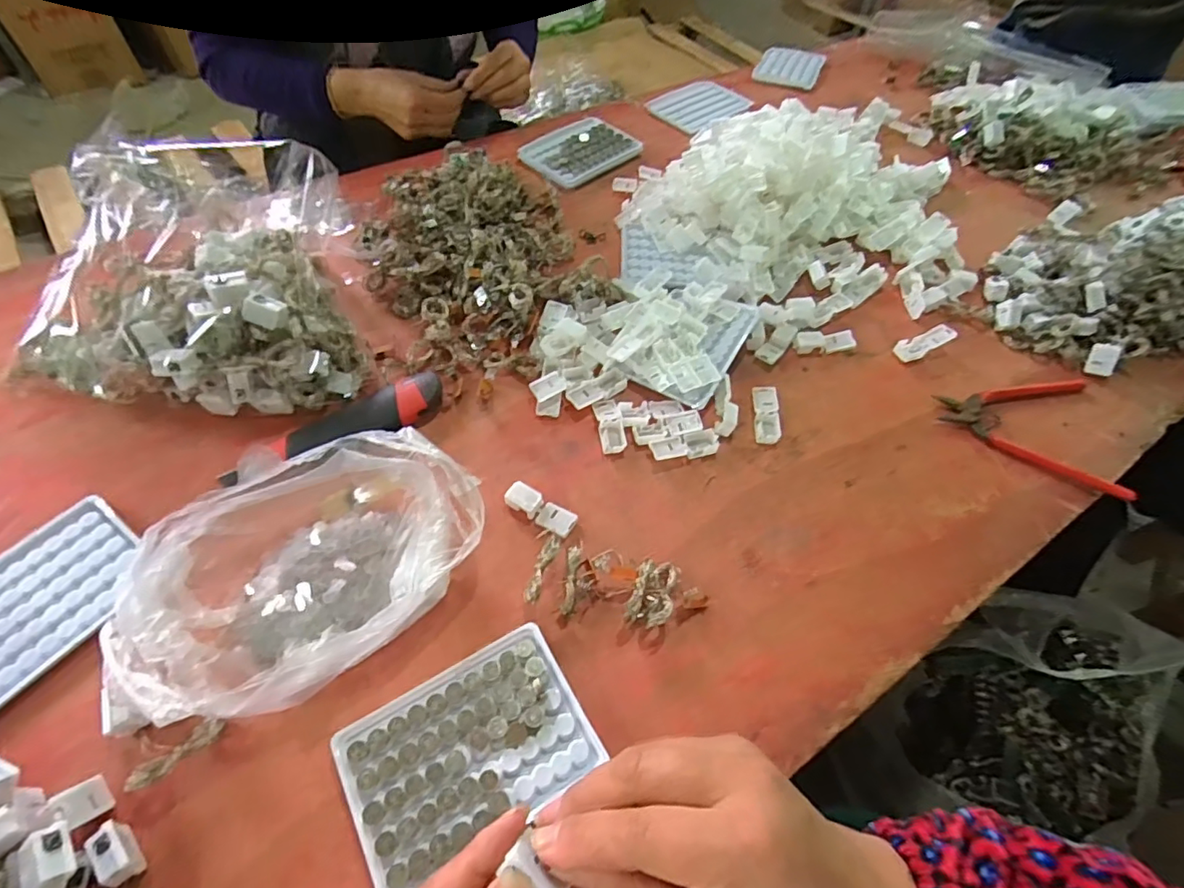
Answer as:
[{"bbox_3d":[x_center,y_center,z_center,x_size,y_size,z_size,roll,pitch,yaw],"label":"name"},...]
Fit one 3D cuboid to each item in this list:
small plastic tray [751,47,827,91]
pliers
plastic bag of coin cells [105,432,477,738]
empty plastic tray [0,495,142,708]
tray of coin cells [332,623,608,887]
[{"bbox_3d":[0.301,-0.574,0.857,0.092,0.010,0.110,23,57,12],"label":"small plastic tray"},{"bbox_3d":[0.369,-0.021,0.484,0.133,0.017,0.133,13,56,5],"label":"pliers"},{"bbox_3d":[-0.179,0.079,0.358,0.219,0.060,0.136,-31,63,-22],"label":"plastic bag of coin cells"},{"bbox_3d":[-0.361,0.101,0.364,0.096,0.008,0.129,33,60,18],"label":"empty plastic tray"},{"bbox_3d":[-0.069,0.172,0.323,0.128,0.021,0.090,-25,61,-19],"label":"tray of coin cells"}]

